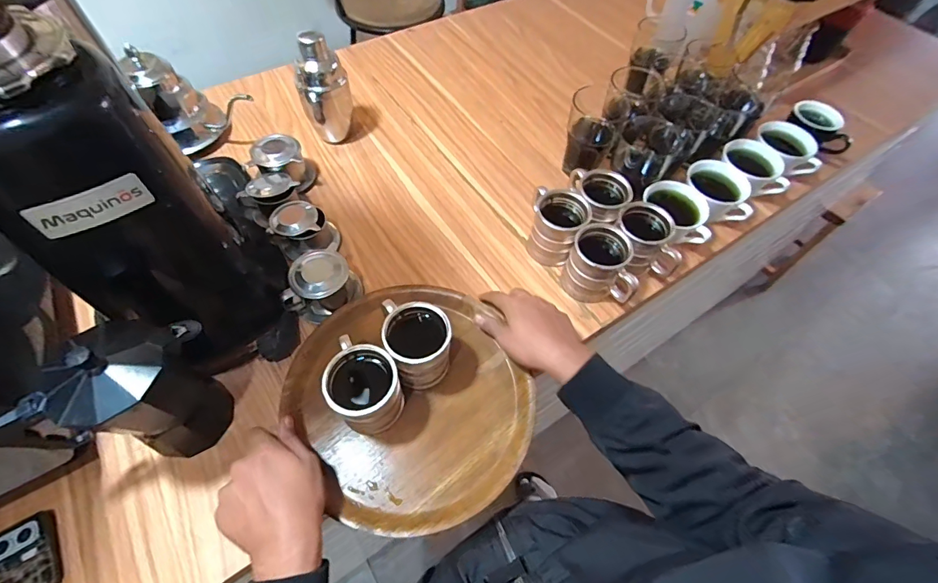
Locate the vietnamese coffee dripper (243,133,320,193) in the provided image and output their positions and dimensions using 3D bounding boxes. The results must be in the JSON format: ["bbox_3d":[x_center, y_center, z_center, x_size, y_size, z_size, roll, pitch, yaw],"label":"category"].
[{"bbox_3d":[-0.294,-0.207,0.669,0.077,0.069,0.084,2,59,-3],"label":"vietnamese coffee dripper"}]

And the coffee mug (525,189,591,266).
[{"bbox_3d":[0.125,-0.093,0.612,0.083,0.087,0.089,14,59,5],"label":"coffee mug"}]

